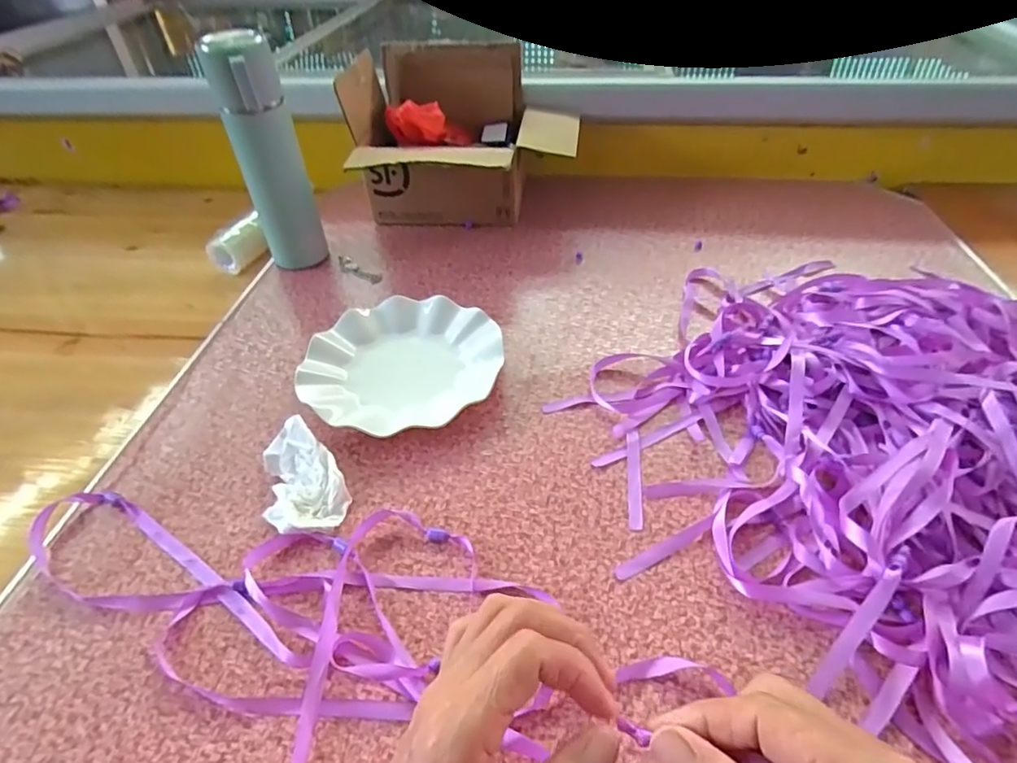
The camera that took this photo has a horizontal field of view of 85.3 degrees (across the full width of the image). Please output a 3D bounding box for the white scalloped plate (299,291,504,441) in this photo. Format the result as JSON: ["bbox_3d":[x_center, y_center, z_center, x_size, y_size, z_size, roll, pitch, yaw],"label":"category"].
[{"bbox_3d":[-0.099,-0.016,0.524,0.182,0.027,0.165,-13,45,-11],"label":"white scalloped plate"}]

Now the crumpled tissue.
[{"bbox_3d":[-0.163,0.076,0.431,0.058,0.028,0.092,-22,47,-19],"label":"crumpled tissue"}]

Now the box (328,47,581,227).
[{"bbox_3d":[-0.055,-0.310,0.724,0.271,0.185,0.211,-2,44,1],"label":"box"}]

